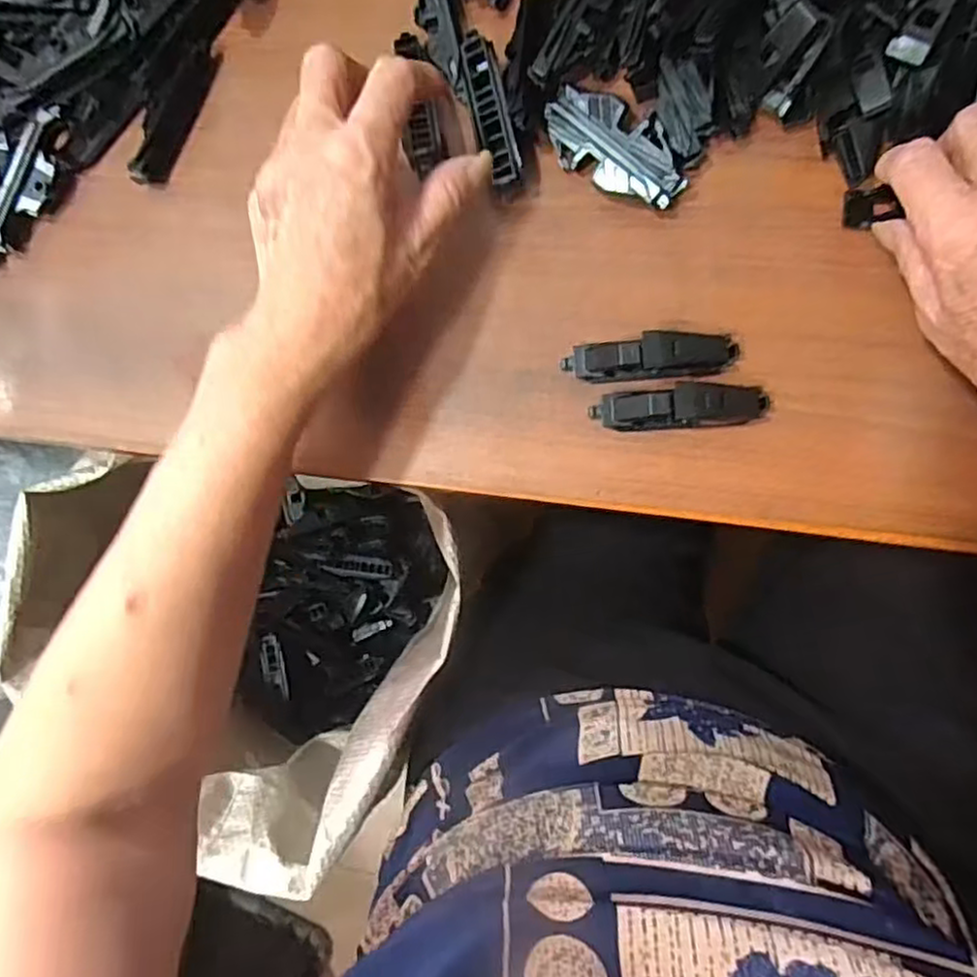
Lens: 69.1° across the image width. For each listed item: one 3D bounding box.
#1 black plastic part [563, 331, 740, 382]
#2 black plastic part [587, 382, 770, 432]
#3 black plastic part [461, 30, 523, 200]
[{"bbox_3d":[0.079,-0.064,0.343,0.082,0.023,0.018,1,87,7],"label":"black plastic part"},{"bbox_3d":[0.092,-0.039,0.339,0.081,0.022,0.018,-3,86,6],"label":"black plastic part"},{"bbox_3d":[0.002,-0.190,0.359,0.017,0.022,0.079,-14,85,5],"label":"black plastic part"}]

